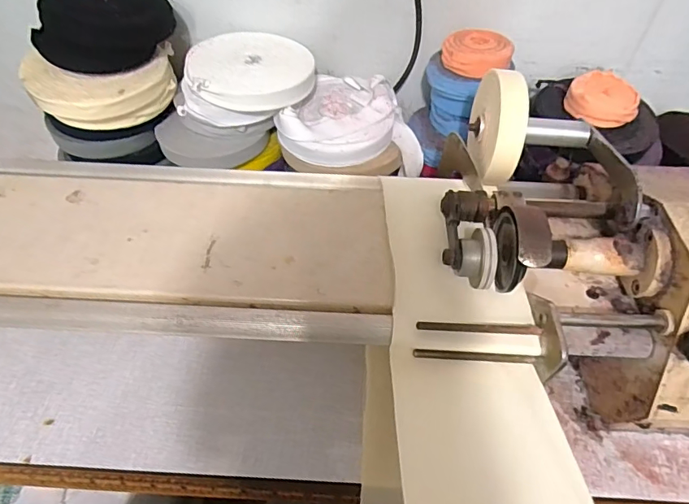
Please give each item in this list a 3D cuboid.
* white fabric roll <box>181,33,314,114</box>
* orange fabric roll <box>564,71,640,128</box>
[{"bbox_3d":[-0.110,-0.212,0.541,0.138,0.028,0.132,2,50,-2],"label":"white fabric roll"},{"bbox_3d":[0.288,-0.170,0.521,0.073,0.025,0.076,2,50,-2],"label":"orange fabric roll"}]

